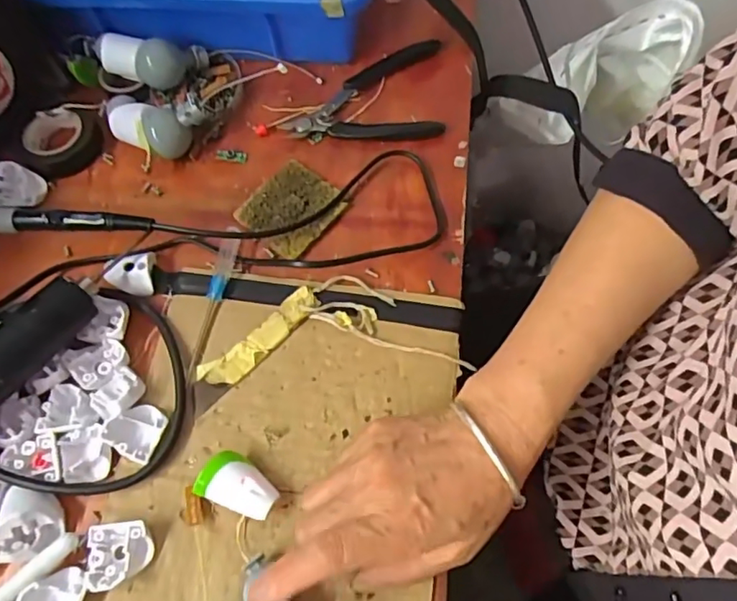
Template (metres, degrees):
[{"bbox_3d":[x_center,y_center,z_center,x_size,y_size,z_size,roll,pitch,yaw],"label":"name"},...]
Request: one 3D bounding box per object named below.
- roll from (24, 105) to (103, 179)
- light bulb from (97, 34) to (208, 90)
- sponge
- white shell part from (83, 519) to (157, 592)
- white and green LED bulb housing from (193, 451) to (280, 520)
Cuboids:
[{"bbox_3d":[-0.239,-0.128,0.451,0.057,0.031,0.047,-32,67,-10],"label":"roll"},{"bbox_3d":[-0.171,-0.192,0.456,0.080,0.028,0.039,0,65,-14],"label":"light bulb"},{"bbox_3d":[-0.055,-0.069,0.418,0.062,0.008,0.064,36,72,19],"label":"sponge"},{"bbox_3d":[-0.137,0.141,0.320,0.031,0.017,0.033,-9,65,0],"label":"white shell part"},{"bbox_3d":[-0.074,0.106,0.331,0.045,0.019,0.028,20,68,13],"label":"white and green LED bulb housing"}]

